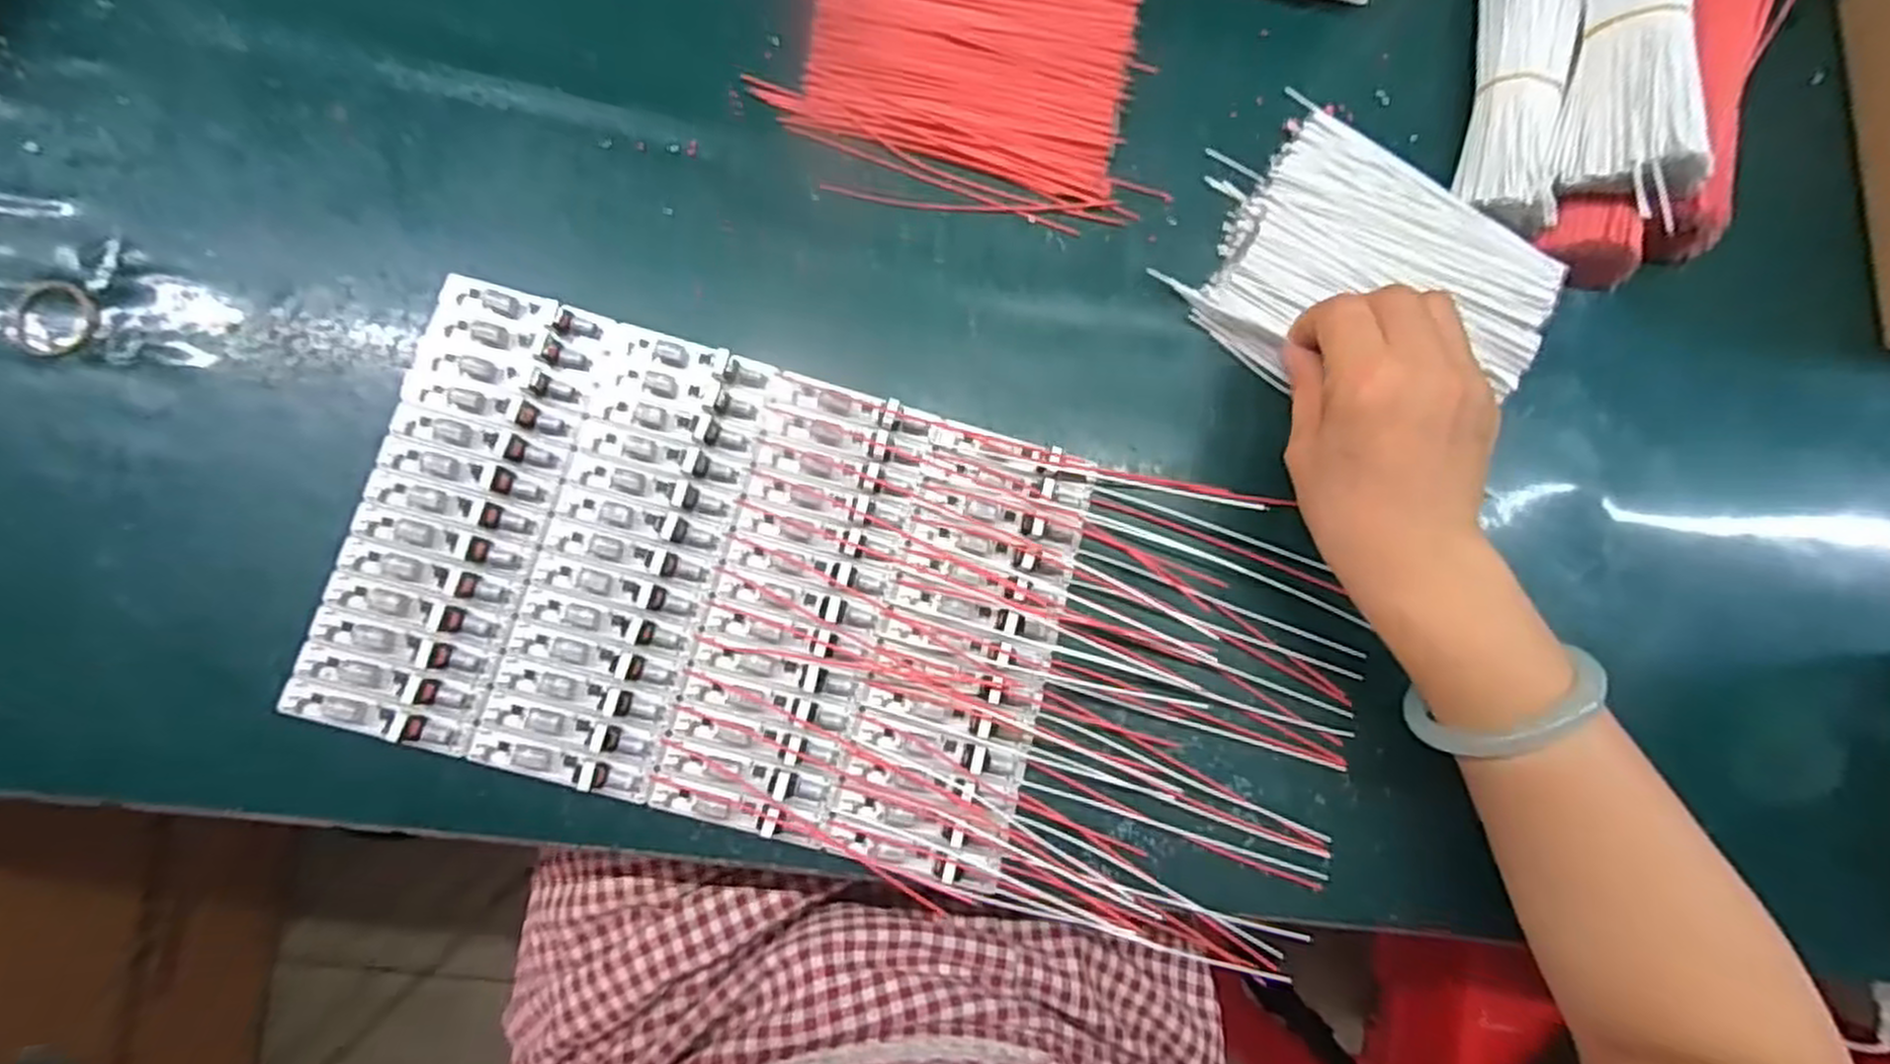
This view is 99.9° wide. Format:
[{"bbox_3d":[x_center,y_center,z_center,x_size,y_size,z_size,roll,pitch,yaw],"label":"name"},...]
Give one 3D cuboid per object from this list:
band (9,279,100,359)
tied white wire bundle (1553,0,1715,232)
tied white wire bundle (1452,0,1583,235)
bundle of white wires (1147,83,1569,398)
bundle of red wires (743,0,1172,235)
[{"bbox_3d":[-0.377,-0.090,0.336,0.033,0.009,0.033,12,82,-6],"label":"band"},{"bbox_3d":[0.320,-0.222,0.369,0.048,0.033,0.163,7,83,-6],"label":"tied white wire bundle"},{"bbox_3d":[0.286,-0.221,0.390,0.042,0.033,0.150,12,82,-6],"label":"tied white wire bundle"},{"bbox_3d":[0.200,-0.116,0.377,0.158,0.024,0.122,36,86,-2],"label":"bundle of white wires"},{"bbox_3d":[0.012,-0.229,0.372,0.165,0.017,0.151,8,83,-6],"label":"bundle of red wires"}]

